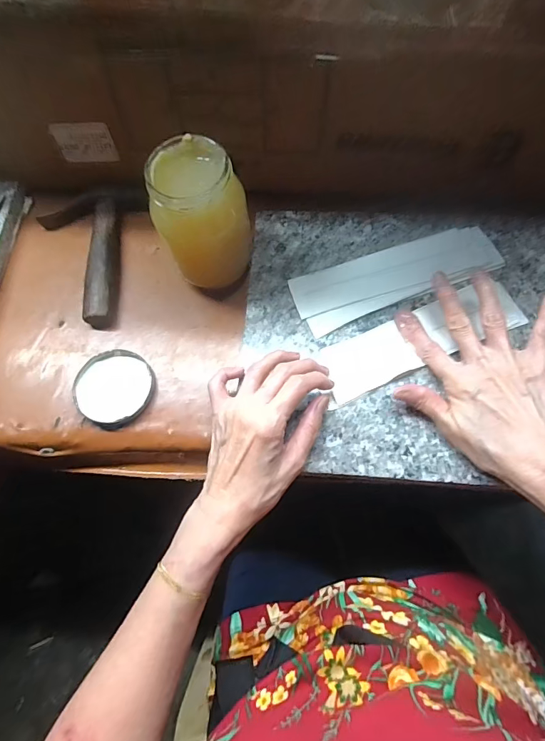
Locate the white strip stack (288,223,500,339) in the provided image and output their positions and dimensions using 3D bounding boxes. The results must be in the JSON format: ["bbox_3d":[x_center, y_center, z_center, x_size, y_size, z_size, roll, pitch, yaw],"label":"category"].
[{"bbox_3d":[0.119,-0.094,0.394,0.198,0.006,0.062,-21,73,-5],"label":"white strip stack"}]

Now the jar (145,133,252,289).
[{"bbox_3d":[-0.059,-0.133,0.370,0.073,0.124,0.070,-1,70,2],"label":"jar"}]

